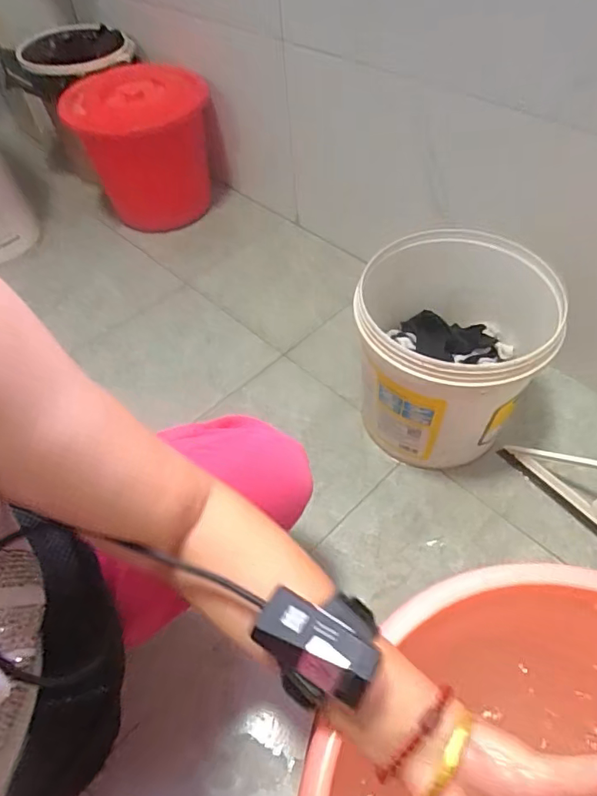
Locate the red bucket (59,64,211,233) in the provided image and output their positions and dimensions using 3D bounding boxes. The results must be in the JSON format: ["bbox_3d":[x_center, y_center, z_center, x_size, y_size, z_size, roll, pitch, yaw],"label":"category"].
[{"bbox_3d":[-0.345,-0.579,1.207,0.263,0.267,0.268,-2,52,2],"label":"red bucket"}]

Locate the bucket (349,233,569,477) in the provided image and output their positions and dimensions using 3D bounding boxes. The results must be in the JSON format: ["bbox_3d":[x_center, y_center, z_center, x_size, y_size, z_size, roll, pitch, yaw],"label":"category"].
[{"bbox_3d":[0.211,-0.064,0.767,0.257,0.266,0.272,-2,52,2],"label":"bucket"}]

